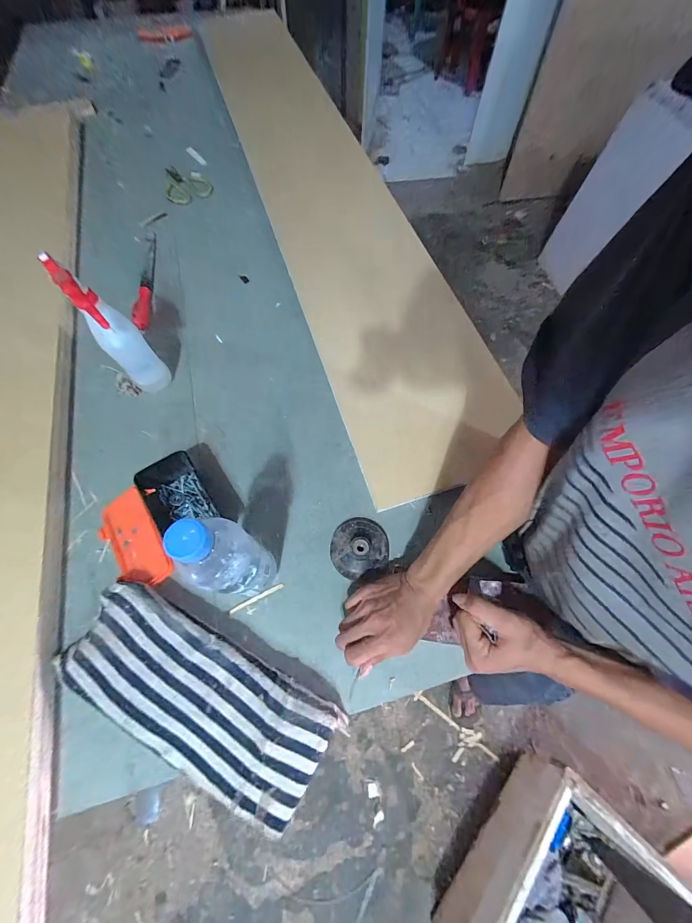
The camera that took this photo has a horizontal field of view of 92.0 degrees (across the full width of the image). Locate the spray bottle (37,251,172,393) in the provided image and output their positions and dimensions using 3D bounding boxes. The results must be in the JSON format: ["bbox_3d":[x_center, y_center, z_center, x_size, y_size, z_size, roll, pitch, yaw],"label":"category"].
[{"bbox_3d":[-0.345,-0.195,0.503,0.066,0.223,0.074,-36,70,-17],"label":"spray bottle"}]

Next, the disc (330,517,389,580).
[{"bbox_3d":[0.018,0.119,0.479,0.084,0.027,0.079,1,64,-1],"label":"disc"}]

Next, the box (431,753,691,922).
[{"bbox_3d":[0.544,1.139,0.827,0.442,0.259,0.521,40,70,16],"label":"box"}]

